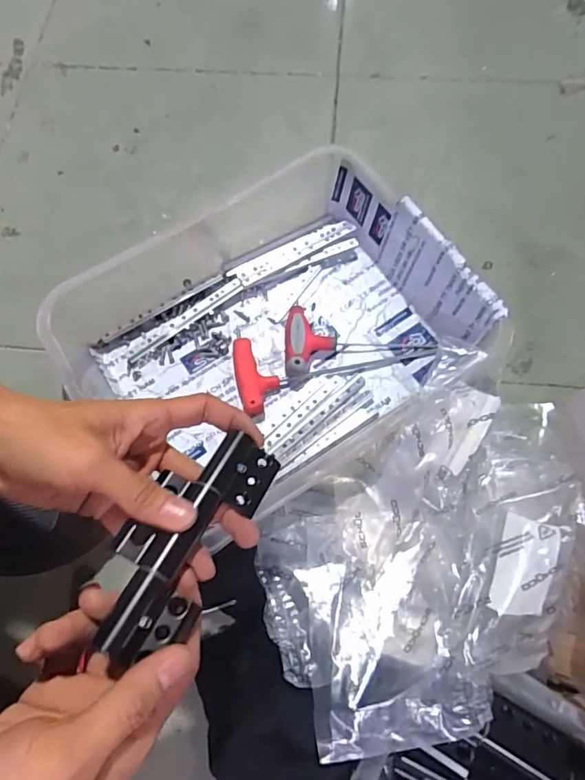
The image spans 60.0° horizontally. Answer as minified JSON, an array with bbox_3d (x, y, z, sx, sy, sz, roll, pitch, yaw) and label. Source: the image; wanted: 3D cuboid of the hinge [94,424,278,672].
[{"bbox_3d":[-0.060,0.080,0.280,0.055,0.019,0.134,28,57,12],"label":"hinge"}]

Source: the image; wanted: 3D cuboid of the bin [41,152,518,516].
[{"bbox_3d":[-0.023,-0.060,0.469,0.331,0.085,0.316,-34,72,-10],"label":"bin"}]

